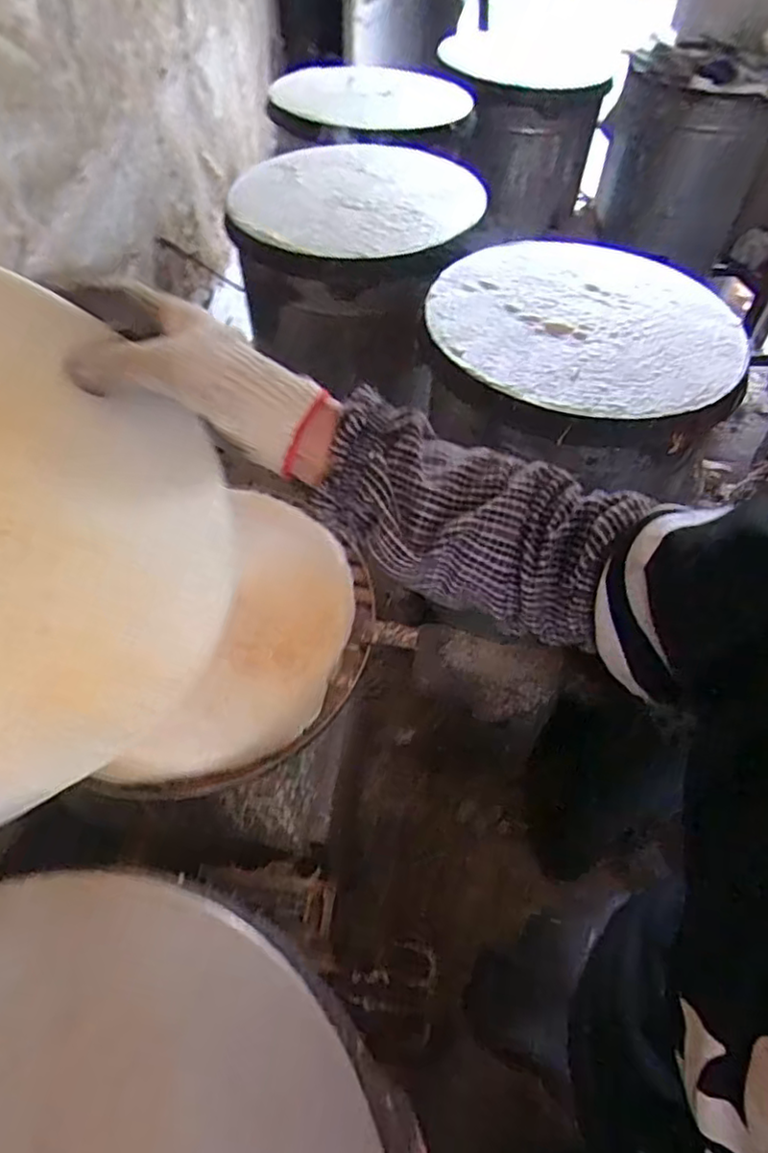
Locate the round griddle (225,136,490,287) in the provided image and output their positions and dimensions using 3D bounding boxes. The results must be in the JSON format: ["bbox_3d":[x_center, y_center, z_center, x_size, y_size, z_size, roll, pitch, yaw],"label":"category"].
[{"bbox_3d":[-0.035,-0.574,0.990,0.351,0.047,0.386,2,60,-3],"label":"round griddle"}]

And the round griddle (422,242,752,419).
[{"bbox_3d":[0.262,-0.332,0.847,0.391,0.030,0.391,1,52,-2],"label":"round griddle"}]

